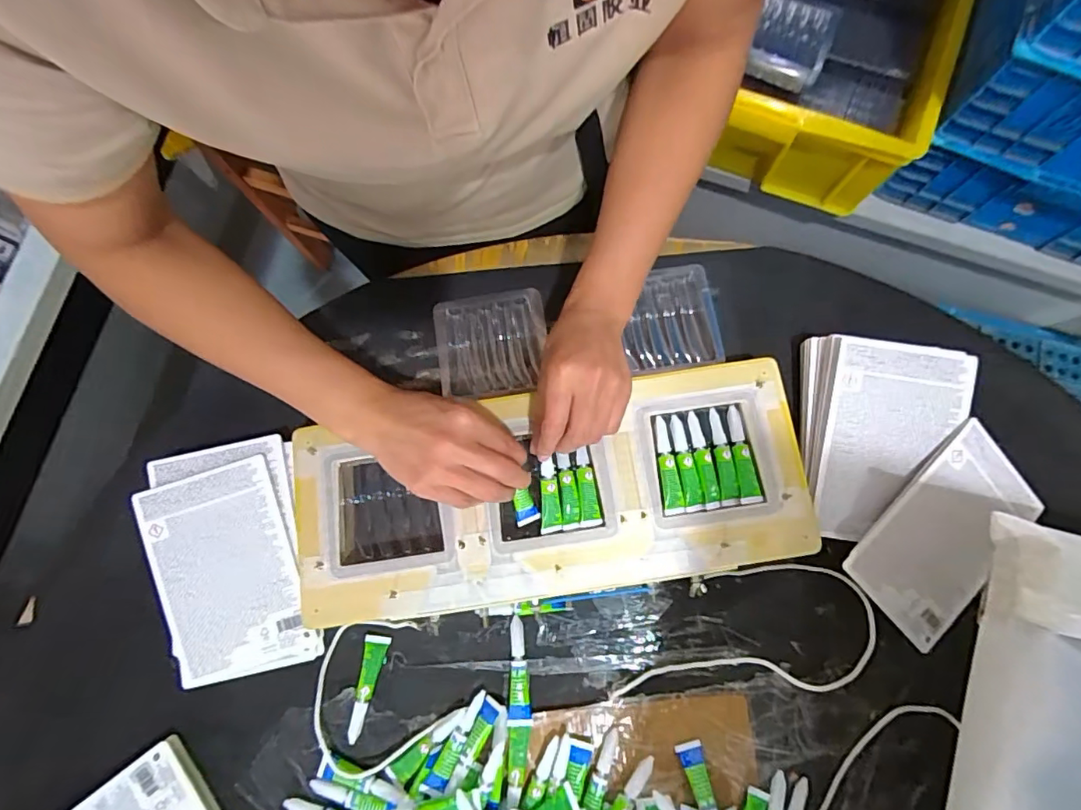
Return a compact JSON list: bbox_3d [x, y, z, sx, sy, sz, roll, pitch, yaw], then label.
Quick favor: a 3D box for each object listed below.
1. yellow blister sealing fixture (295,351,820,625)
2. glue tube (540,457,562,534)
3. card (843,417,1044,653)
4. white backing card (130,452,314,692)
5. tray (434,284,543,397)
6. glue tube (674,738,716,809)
[{"bbox_3d":[0.007,0.075,0.444,0.420,0.026,0.165,-11,80,0],"label":"yellow blister sealing fixture"},{"bbox_3d":[0.008,0.076,0.436,0.017,0.010,0.062,-4,102,0],"label":"glue tube"},{"bbox_3d":[0.339,0.108,0.441,0.112,0.010,0.168,44,84,-9],"label":"card"},{"bbox_3d":[-0.268,0.141,0.449,0.113,0.007,0.172,-16,87,-3],"label":"white backing card"},{"bbox_3d":[-0.046,-0.058,0.500,0.102,0.011,0.097,-10,80,-1],"label":"tray"},{"bbox_3d":[0.130,0.310,0.416,0.020,0.008,0.079,-15,64,-2],"label":"glue tube"}]

